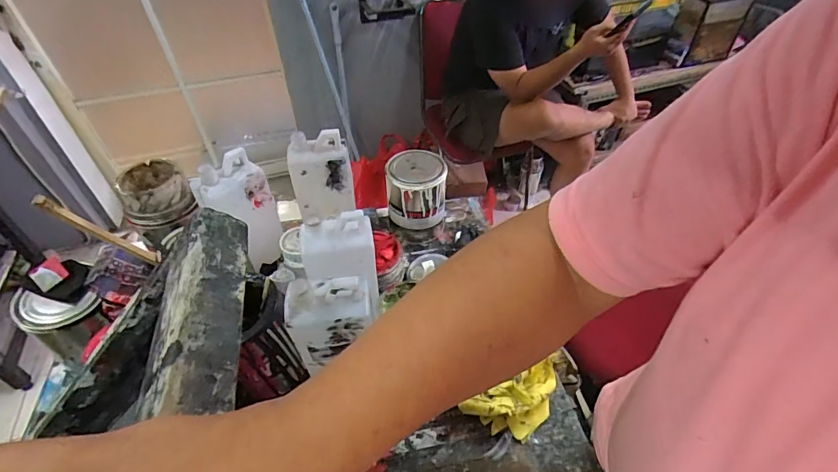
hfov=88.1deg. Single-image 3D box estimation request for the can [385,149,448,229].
[{"bbox_3d":[-0.005,-0.085,0.799,0.103,0.107,0.103,0,45,-1],"label":"can"}]

